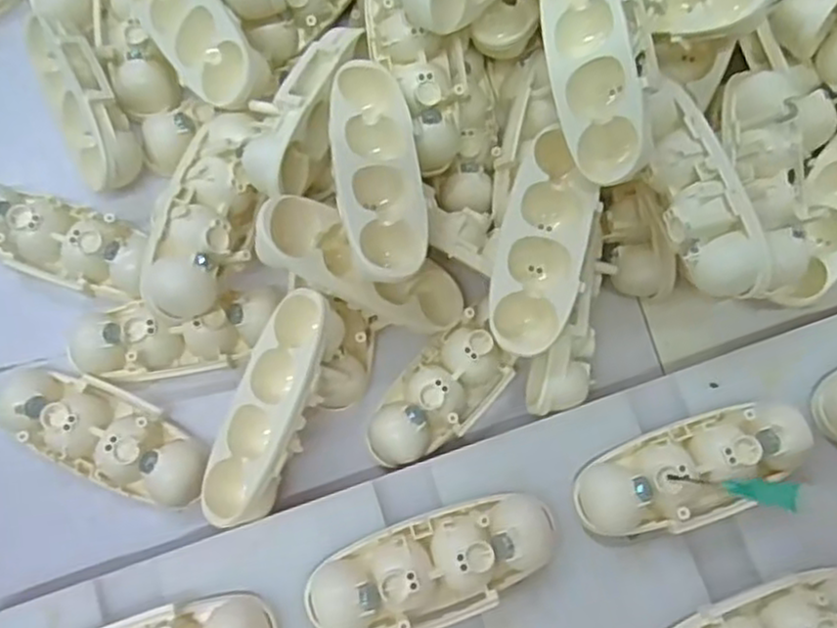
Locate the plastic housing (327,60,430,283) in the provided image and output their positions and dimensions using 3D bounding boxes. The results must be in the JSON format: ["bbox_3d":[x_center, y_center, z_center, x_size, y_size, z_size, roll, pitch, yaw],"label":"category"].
[{"bbox_3d":[-0.011,-0.039,0.203,0.023,0.019,0.065,-8,76,-6],"label":"plastic housing"}]

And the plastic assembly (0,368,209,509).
[{"bbox_3d":[-0.087,0.034,0.206,0.059,0.018,0.024,26,75,3],"label":"plastic assembly"}]

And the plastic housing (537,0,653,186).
[{"bbox_3d":[0.047,-0.067,0.196,0.012,0.024,0.064,-5,81,-48],"label":"plastic housing"}]

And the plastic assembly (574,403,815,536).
[{"bbox_3d":[0.071,0.041,0.193,0.058,0.018,0.025,-20,78,-9],"label":"plastic assembly"}]

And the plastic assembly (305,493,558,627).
[{"bbox_3d":[0.004,0.063,0.185,0.062,0.016,0.026,-17,77,-8],"label":"plastic assembly"}]

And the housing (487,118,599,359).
[{"bbox_3d":[0.034,-0.019,0.205,0.024,0.017,0.060,10,88,1],"label":"housing"}]

